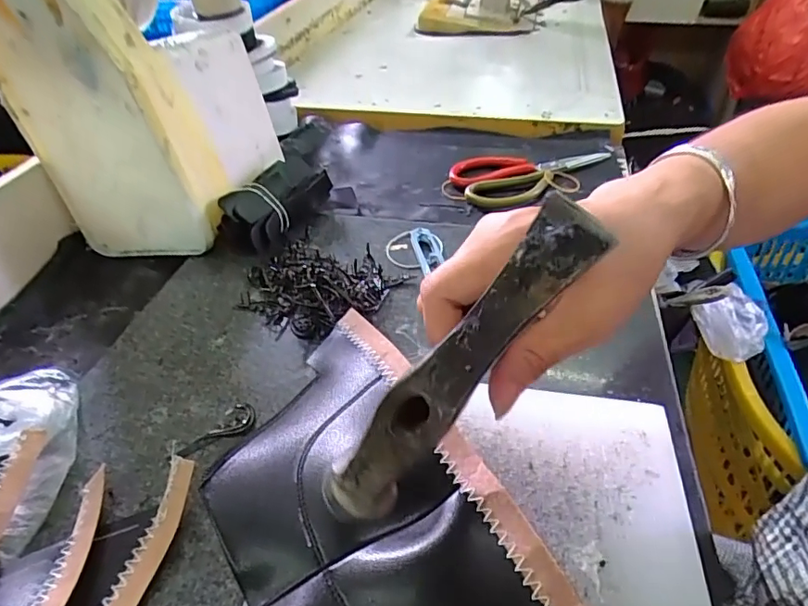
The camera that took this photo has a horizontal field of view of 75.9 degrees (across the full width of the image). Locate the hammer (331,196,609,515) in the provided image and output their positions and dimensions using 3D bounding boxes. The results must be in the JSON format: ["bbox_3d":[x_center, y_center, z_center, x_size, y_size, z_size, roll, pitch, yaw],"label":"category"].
[{"bbox_3d":[0.012,0.027,0.172,0.028,0.138,0.025,19,27,-38],"label":"hammer"}]

